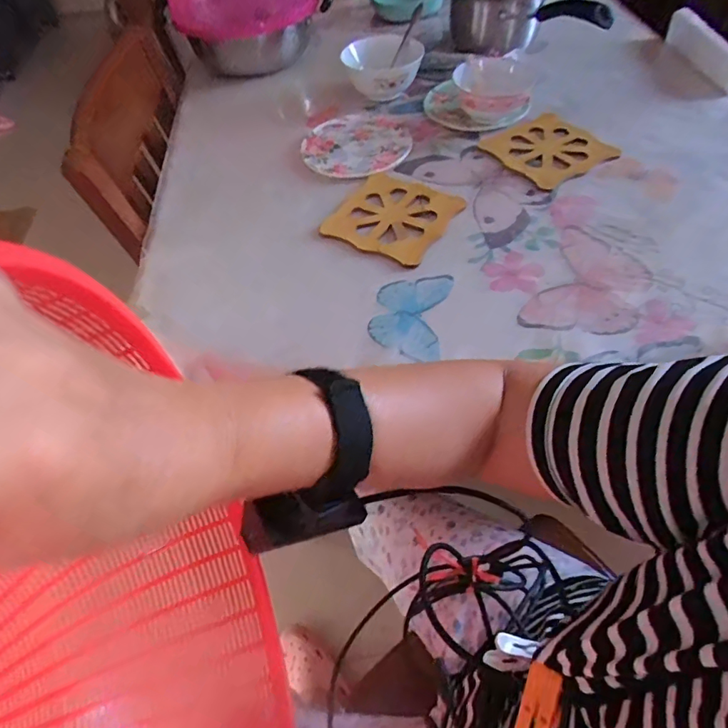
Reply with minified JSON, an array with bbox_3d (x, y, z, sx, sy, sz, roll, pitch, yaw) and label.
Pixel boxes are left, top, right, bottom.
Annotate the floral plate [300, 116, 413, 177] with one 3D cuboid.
[{"bbox_3d":[-0.009,-0.318,0.709,0.152,0.019,0.145,5,53,9],"label":"floral plate"}]

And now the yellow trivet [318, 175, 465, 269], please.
[{"bbox_3d":[0.037,-0.189,0.616,0.139,0.011,0.143,24,59,22],"label":"yellow trivet"}]

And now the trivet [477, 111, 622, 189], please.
[{"bbox_3d":[0.258,-0.305,0.681,0.152,0.015,0.137,-29,55,-16],"label":"trivet"}]

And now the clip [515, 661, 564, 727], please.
[{"bbox_3d":[0.100,0.202,0.283,0.019,0.004,0.053,17,93,37],"label":"clip"}]

